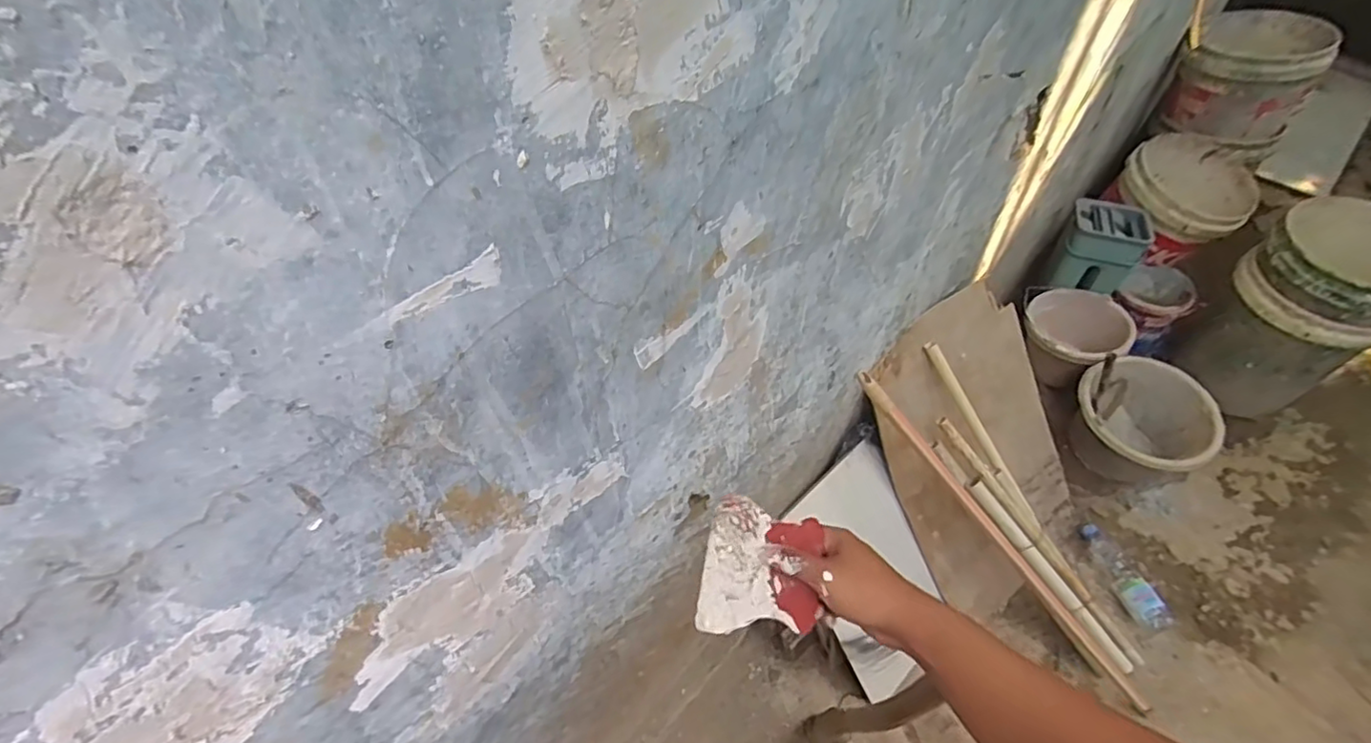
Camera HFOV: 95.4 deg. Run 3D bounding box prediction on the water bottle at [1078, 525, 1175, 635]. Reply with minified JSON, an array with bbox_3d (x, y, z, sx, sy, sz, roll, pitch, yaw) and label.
[{"bbox_3d":[0.966,0.451,1.380,0.069,0.071,0.242,-13,53,-7],"label":"water bottle"}]

